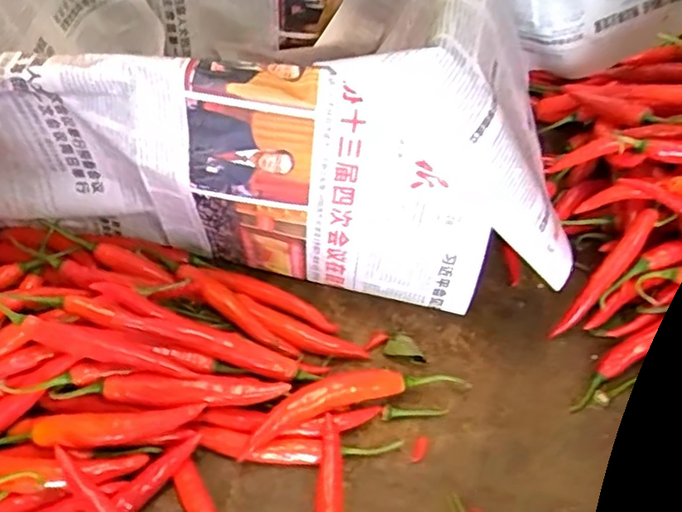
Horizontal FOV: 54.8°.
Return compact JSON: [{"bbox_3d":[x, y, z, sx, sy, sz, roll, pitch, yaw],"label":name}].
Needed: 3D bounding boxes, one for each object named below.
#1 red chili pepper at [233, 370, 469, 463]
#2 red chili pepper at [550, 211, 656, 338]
[{"bbox_3d":[0.006,0.114,0.525,0.180,0.031,0.033,-17,54,-15],"label":"red chili pepper"},{"bbox_3d":[0.229,0.016,0.569,0.020,0.015,0.136,39,93,26],"label":"red chili pepper"}]

